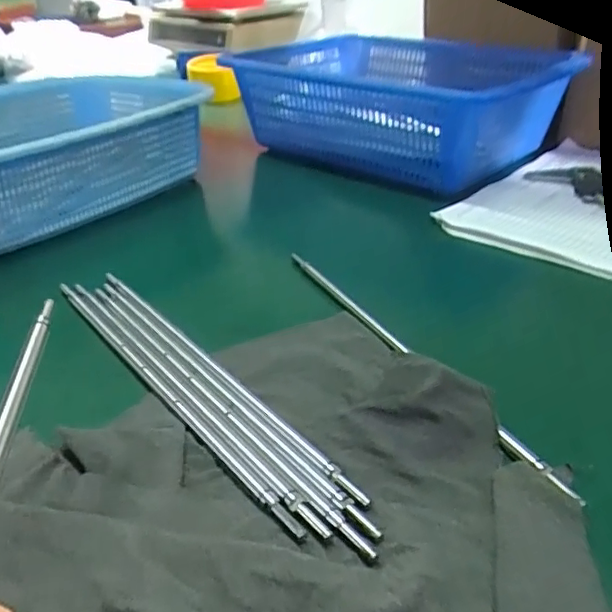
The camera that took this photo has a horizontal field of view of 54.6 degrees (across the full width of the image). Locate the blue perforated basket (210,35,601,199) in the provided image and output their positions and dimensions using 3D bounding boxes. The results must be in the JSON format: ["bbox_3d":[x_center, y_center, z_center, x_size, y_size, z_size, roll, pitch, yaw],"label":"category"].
[{"bbox_3d":[0.109,-0.238,0.700,0.324,0.106,0.261,17,36,26],"label":"blue perforated basket"}]

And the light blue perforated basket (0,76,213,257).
[{"bbox_3d":[-0.270,-0.144,0.574,0.240,0.093,0.324,27,41,37],"label":"light blue perforated basket"}]

